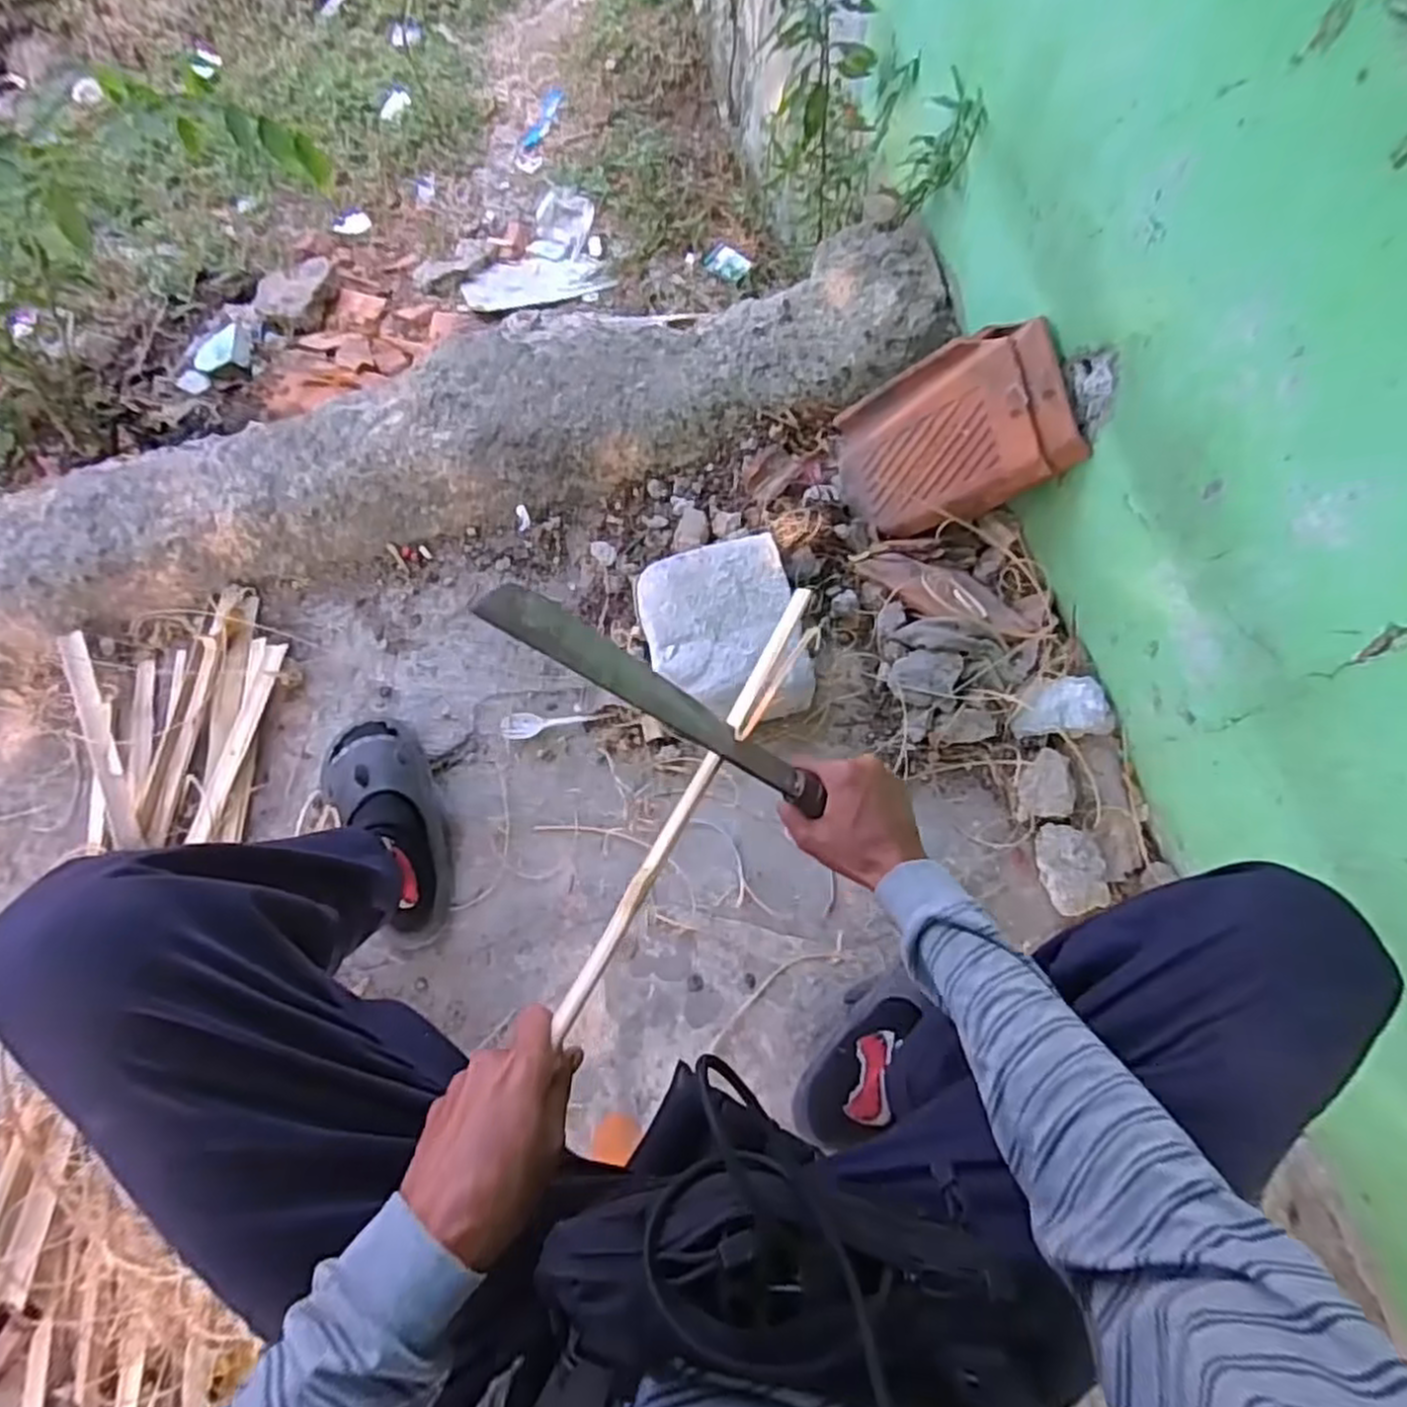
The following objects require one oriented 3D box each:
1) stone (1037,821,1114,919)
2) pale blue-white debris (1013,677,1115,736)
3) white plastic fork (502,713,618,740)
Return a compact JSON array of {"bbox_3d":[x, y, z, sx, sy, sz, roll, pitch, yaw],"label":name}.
[{"bbox_3d":[0.431,0.192,0.887,0.064,0.042,0.107,-1,71,-1],"label":"stone"},{"bbox_3d":[0.449,0.005,0.950,0.106,0.048,0.068,3,71,0],"label":"pale blue-white debris"},{"bbox_3d":[-0.193,0.025,1.014,0.150,0.004,0.036,-5,71,-3],"label":"white plastic fork"}]

